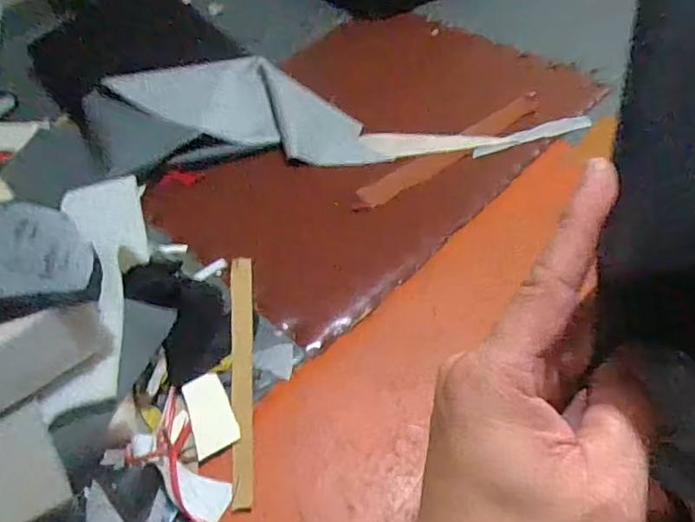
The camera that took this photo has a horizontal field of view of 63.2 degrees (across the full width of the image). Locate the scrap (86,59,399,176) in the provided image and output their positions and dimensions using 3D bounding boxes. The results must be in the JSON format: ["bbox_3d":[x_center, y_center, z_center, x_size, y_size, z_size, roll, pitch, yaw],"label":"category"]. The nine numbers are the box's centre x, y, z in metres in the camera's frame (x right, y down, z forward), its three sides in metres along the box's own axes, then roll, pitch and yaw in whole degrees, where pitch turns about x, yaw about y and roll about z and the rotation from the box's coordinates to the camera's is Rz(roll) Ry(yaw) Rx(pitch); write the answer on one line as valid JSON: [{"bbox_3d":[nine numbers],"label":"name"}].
[{"bbox_3d":[-0.231,-0.279,1.109,0.546,0.109,0.225,-4,50,-1],"label":"scrap"}]

